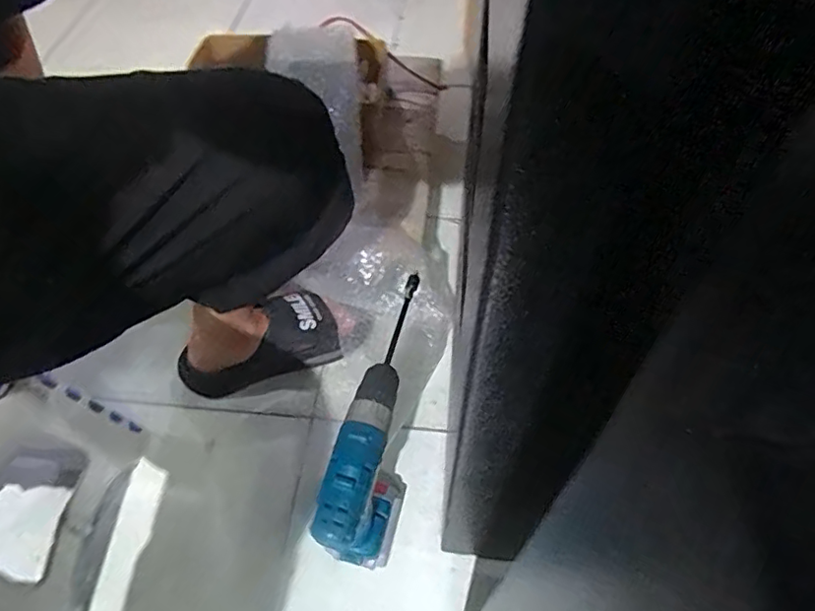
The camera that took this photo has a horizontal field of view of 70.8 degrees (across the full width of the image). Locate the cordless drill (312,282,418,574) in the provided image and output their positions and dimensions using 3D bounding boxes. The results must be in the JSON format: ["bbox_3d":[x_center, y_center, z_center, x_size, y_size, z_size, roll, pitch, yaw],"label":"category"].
[{"bbox_3d":[-0.047,0.194,0.639,0.060,0.213,0.182,11,54,10],"label":"cordless drill"}]

